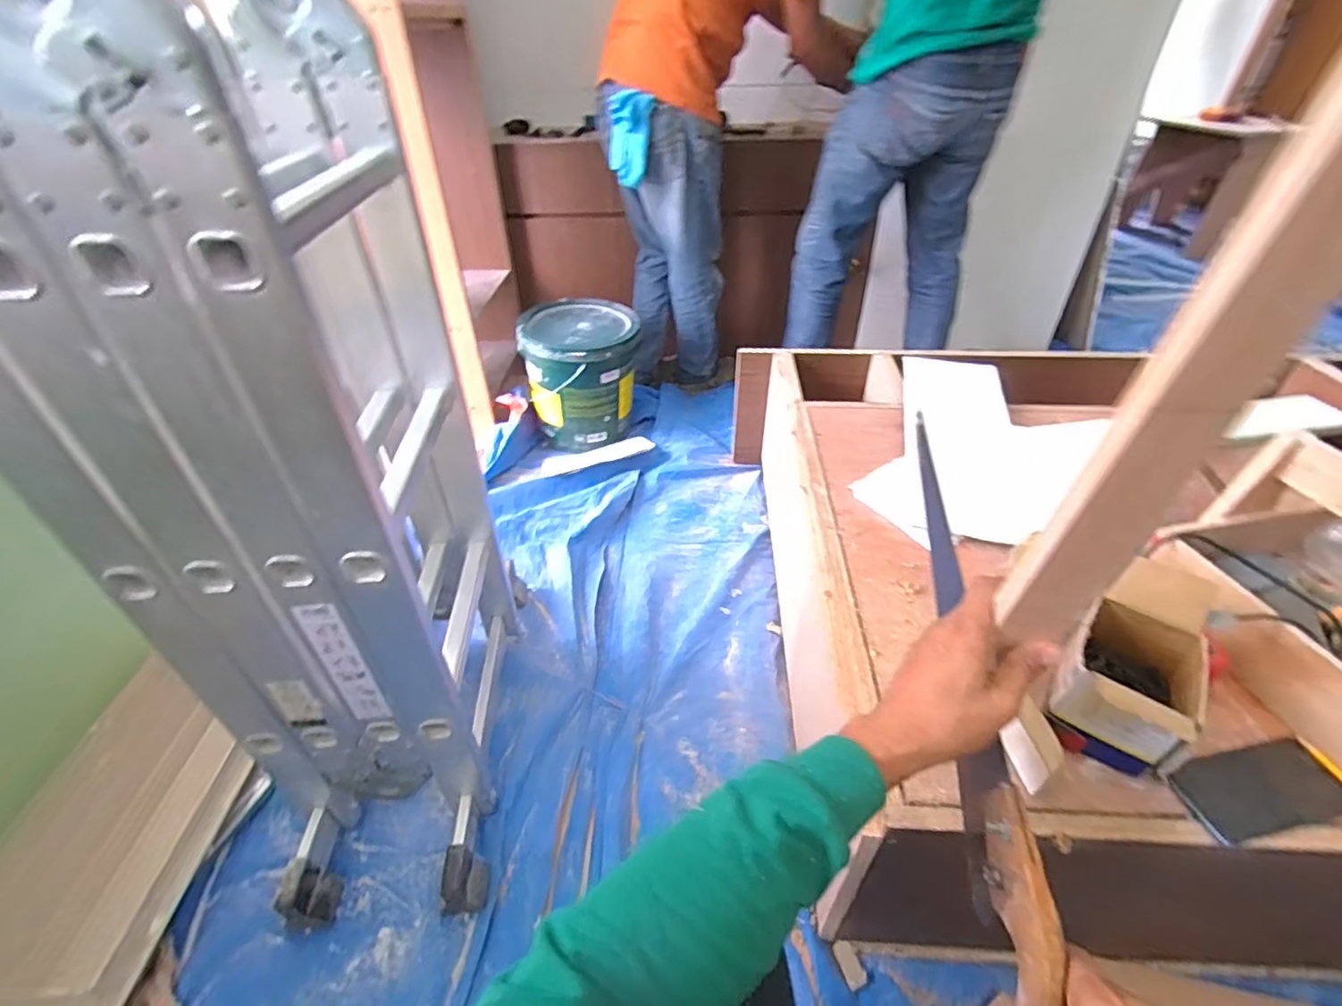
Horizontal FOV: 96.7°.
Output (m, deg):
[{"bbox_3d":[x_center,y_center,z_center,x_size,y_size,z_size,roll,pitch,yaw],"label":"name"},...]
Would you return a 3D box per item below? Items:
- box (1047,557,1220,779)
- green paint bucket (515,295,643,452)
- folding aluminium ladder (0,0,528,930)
[{"bbox_3d":[0.464,0.172,0.597,0.109,0.128,0.192,28,47,32],"label":"box"},{"bbox_3d":[-0.232,-0.343,1.624,0.300,0.321,0.265,-6,39,-6],"label":"green paint bucket"},{"bbox_3d":[-0.397,-0.018,0.704,0.276,0.909,0.436,-3,38,-2],"label":"folding aluminium ladder"}]

